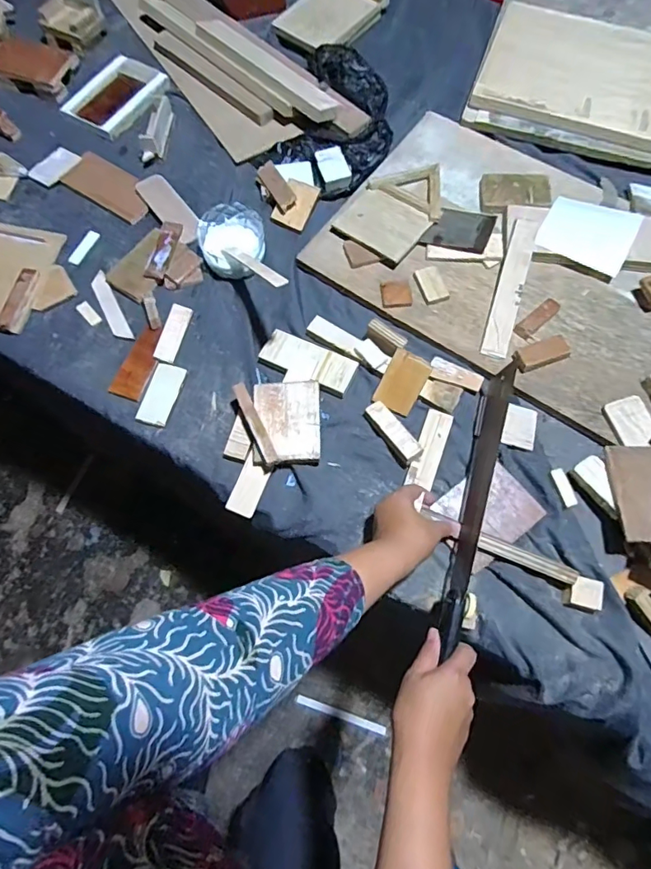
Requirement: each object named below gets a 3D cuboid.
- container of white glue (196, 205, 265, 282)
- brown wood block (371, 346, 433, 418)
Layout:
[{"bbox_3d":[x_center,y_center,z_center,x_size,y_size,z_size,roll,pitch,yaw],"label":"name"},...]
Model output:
[{"bbox_3d":[-0.129,-0.265,0.680,0.085,0.047,0.097,-4,70,1],"label":"container of white glue"},{"bbox_3d":[0.096,-0.065,0.606,0.050,0.005,0.072,27,96,8],"label":"brown wood block"}]

